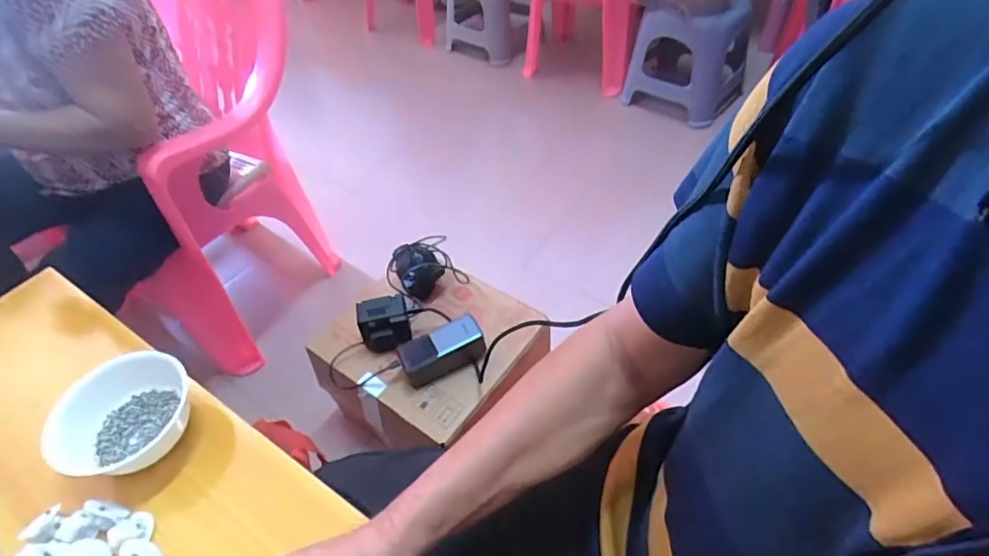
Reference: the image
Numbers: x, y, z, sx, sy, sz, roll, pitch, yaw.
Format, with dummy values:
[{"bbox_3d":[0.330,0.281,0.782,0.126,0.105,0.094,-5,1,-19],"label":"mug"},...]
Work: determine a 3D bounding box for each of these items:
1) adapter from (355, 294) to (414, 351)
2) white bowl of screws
[{"bbox_3d":[-0.176,0.073,0.864,0.074,0.070,0.053,-9,47,-3],"label":"adapter"},{"bbox_3d":[-0.338,0.123,0.489,0.101,0.049,0.102,-3,47,3],"label":"white bowl of screws"}]

